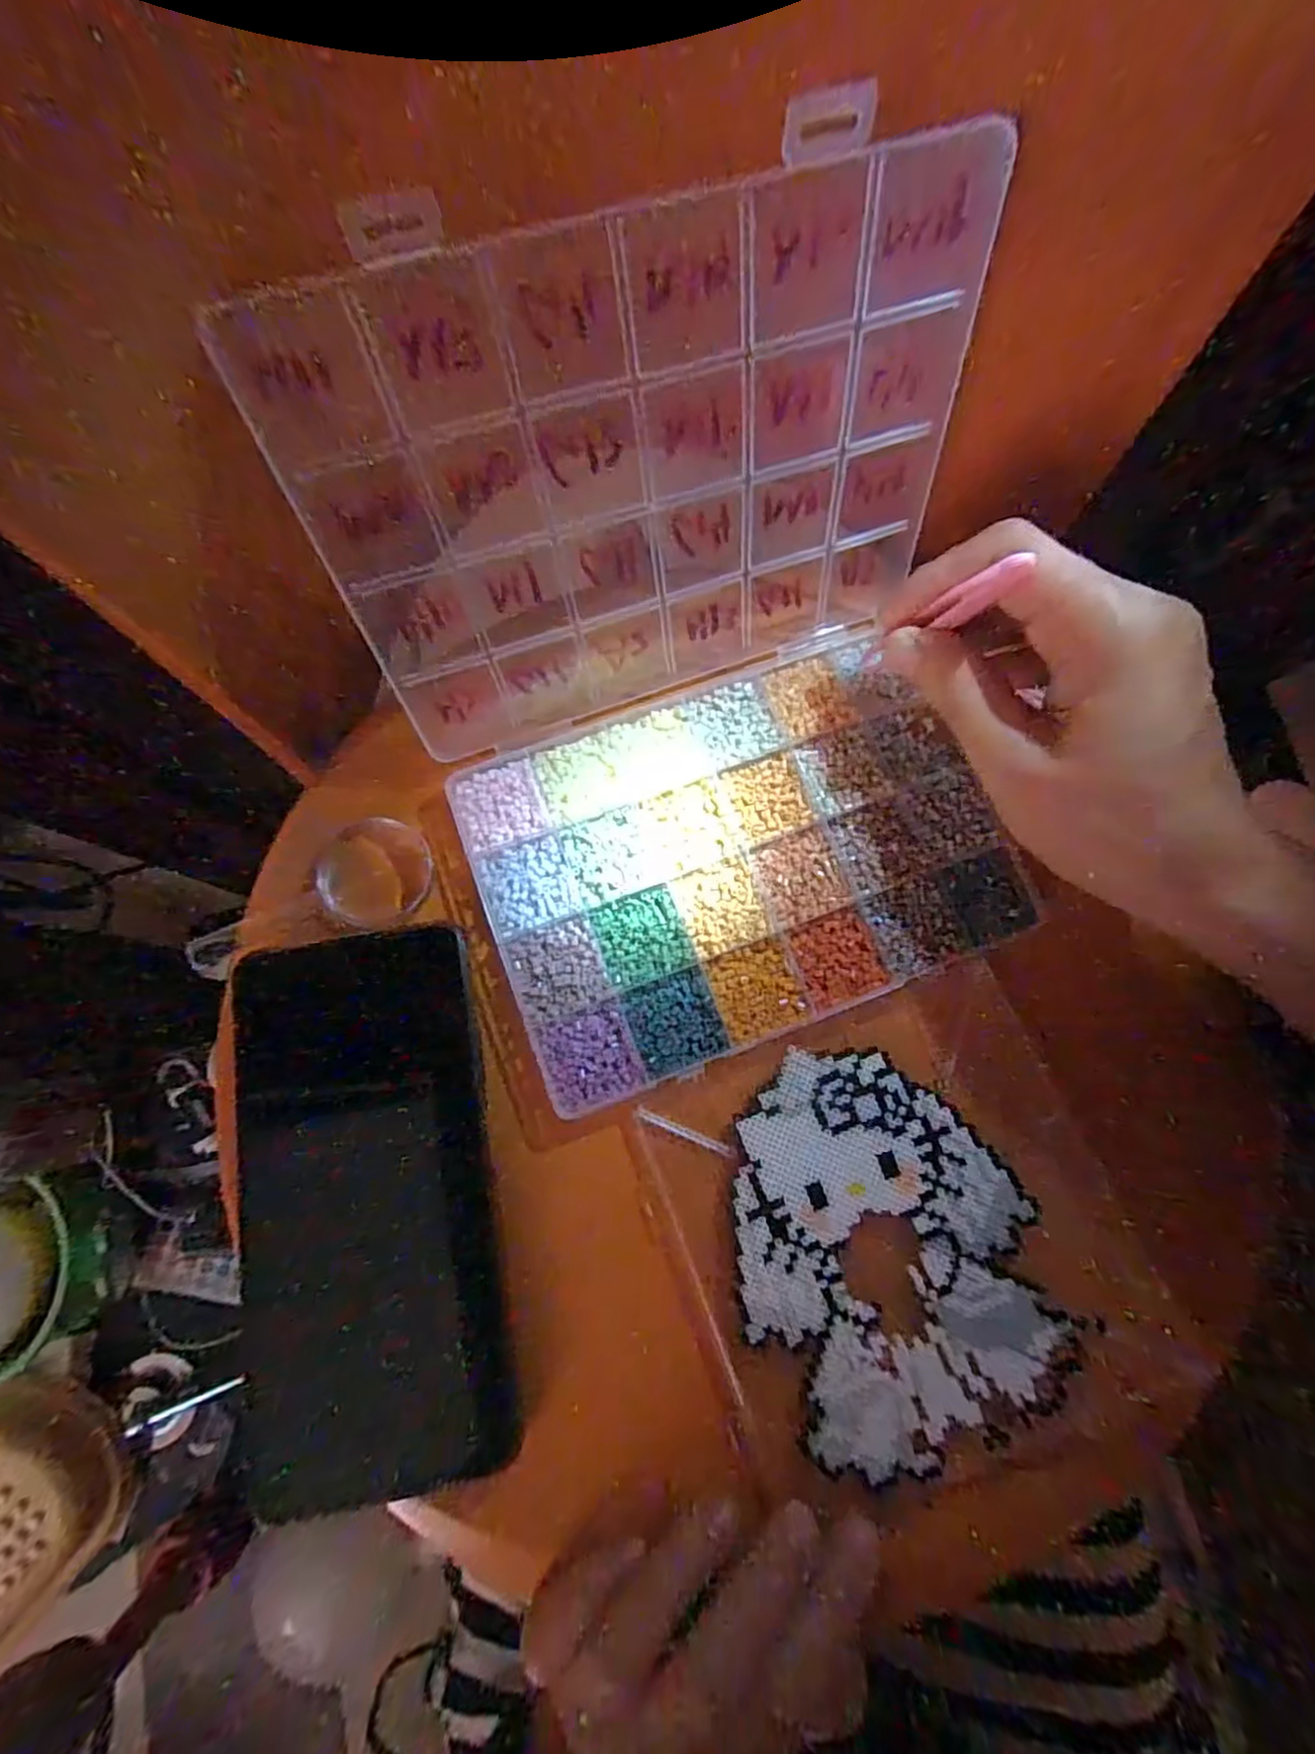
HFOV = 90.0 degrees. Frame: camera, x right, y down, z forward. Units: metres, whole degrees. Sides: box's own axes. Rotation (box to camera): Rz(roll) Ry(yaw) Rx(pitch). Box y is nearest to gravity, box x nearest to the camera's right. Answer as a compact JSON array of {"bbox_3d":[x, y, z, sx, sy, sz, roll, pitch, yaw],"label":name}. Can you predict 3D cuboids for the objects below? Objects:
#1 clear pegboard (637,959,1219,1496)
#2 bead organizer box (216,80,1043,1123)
[{"bbox_3d":[0.081,0.118,0.214,0.139,0.010,0.137,-20,80,-5],"label":"clear pegboard"},{"bbox_3d":[0.018,-0.059,0.193,0.186,0.123,0.212,-23,80,-6],"label":"bead organizer box"}]

